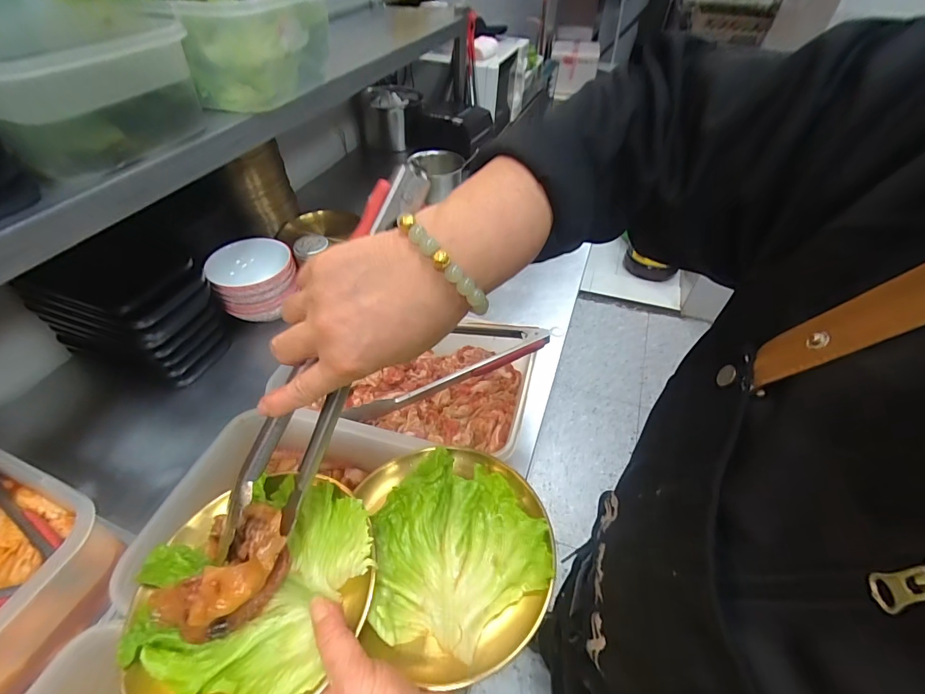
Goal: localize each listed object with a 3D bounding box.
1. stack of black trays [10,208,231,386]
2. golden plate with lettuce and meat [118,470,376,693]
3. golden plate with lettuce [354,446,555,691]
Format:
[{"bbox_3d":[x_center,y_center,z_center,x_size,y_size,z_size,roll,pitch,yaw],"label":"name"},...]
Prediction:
[{"bbox_3d":[-0.496,-0.051,0.629,0.220,0.189,0.115,13,48,12],"label":"stack of black trays"},{"bbox_3d":[-0.142,0.153,0.278,0.149,0.046,0.159,0,47,0],"label":"golden plate with lettuce and meat"},{"bbox_3d":[-0.005,0.146,0.315,0.133,0.023,0.158,-9,47,-8],"label":"golden plate with lettuce"}]

